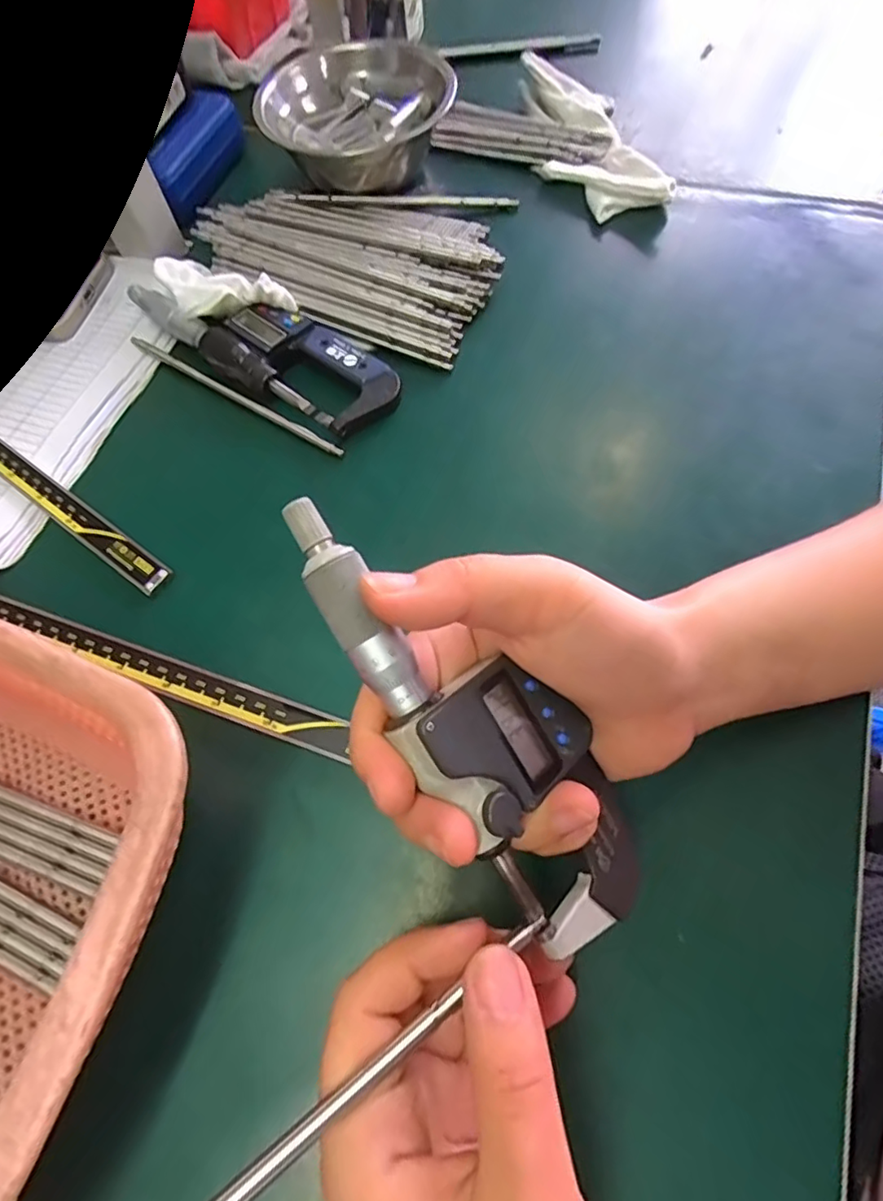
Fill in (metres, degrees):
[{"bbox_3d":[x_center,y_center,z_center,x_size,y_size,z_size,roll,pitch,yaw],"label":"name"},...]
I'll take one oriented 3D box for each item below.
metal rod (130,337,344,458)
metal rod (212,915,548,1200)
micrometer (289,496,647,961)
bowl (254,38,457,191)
[{"bbox_3d":[-0.119,-0.118,0.332,0.156,0.006,0.006,30,70,16],"label":"metal rod"},{"bbox_3d":[-0.036,0.132,0.143,0.163,0.007,0.005,-30,69,-21],"label":"metal rod"},{"bbox_3d":[0.008,0.036,0.174,0.051,0.025,0.156,-44,99,-15],"label":"micrometer"},{"bbox_3d":[-0.053,-0.317,0.384,0.100,0.053,0.111,30,69,16],"label":"bowl"}]

